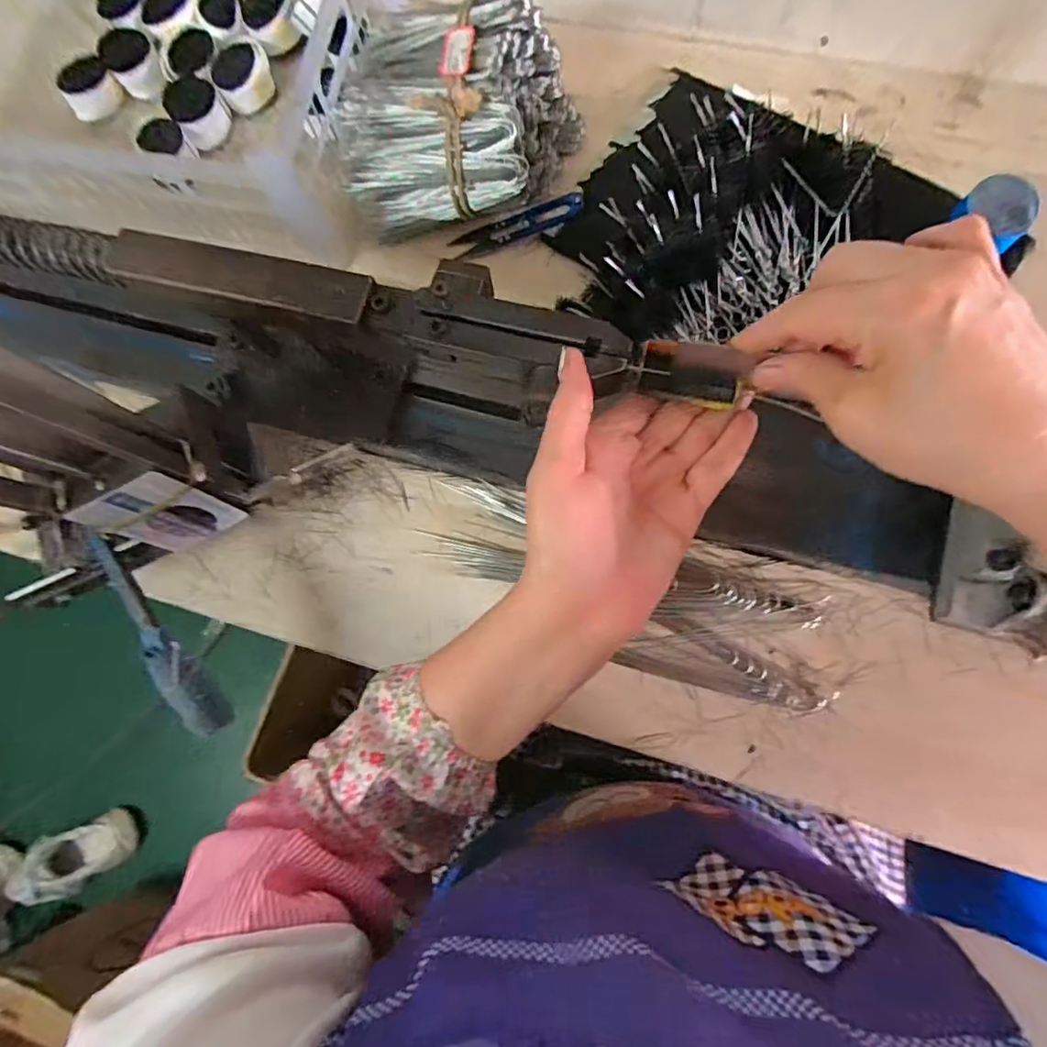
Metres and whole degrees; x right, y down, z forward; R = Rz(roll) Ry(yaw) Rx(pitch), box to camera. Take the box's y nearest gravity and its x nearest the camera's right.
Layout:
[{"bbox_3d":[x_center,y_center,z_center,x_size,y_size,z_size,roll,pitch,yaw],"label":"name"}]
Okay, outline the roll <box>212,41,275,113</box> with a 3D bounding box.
[{"bbox_3d":[-0.252,-0.405,0.515,0.049,0.025,0.047,-1,81,4],"label":"roll"}]

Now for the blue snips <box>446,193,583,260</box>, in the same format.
[{"bbox_3d":[-0.004,-0.251,0.480,0.112,0.010,0.026,-21,80,1],"label":"blue snips"}]

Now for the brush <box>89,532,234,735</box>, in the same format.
[{"bbox_3d":[-0.236,0.070,0.369,0.023,0.025,0.148,-35,78,-2],"label":"brush"}]

